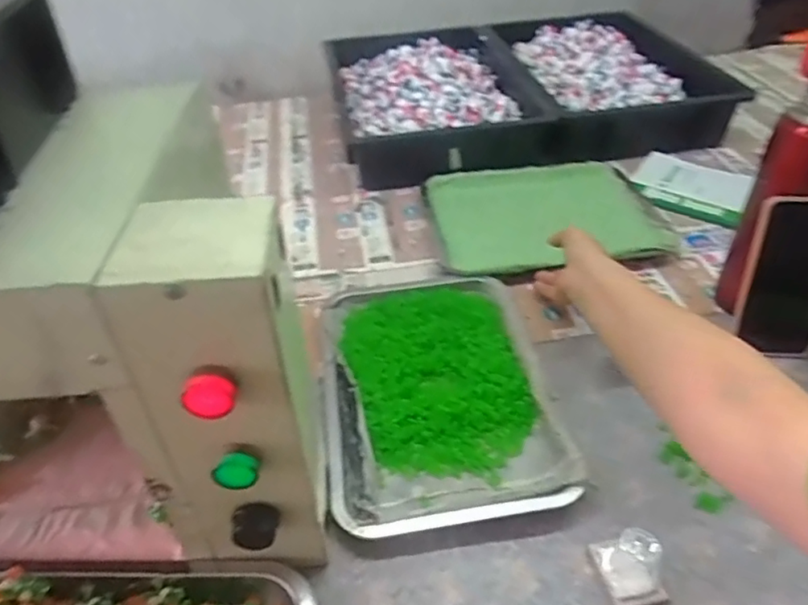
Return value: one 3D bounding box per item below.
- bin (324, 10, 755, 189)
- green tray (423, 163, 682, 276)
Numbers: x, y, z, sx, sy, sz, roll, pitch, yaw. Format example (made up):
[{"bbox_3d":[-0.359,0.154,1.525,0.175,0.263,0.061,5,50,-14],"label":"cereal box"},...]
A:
[{"bbox_3d":[0.176,-0.353,1.004,0.560,0.127,0.414,-8,42,-8],"label":"bin"},{"bbox_3d":[0.182,-0.117,0.794,0.287,0.030,0.226,-4,41,-2],"label":"green tray"}]

